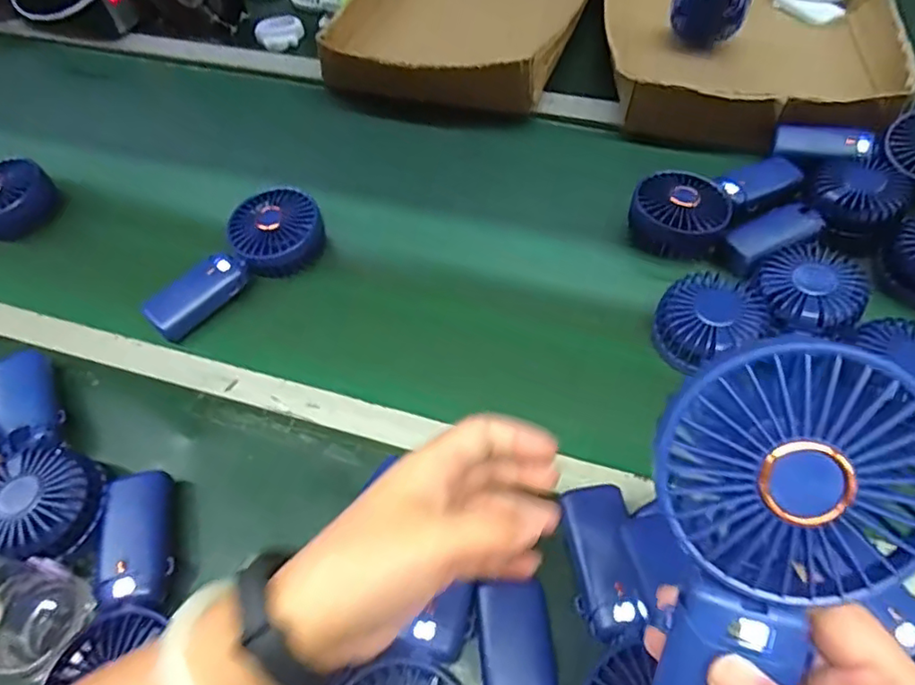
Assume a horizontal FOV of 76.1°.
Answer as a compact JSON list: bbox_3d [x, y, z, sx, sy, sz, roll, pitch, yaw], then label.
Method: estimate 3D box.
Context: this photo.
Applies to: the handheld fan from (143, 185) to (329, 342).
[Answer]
[{"bbox_3d":[-0.210,-0.076,0.553,0.075,0.048,0.178,35,66,24],"label":"handheld fan"}]

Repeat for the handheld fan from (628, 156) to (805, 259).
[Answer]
[{"bbox_3d":[0.244,-0.137,0.562,0.185,0.047,0.082,-24,58,-12],"label":"handheld fan"}]

